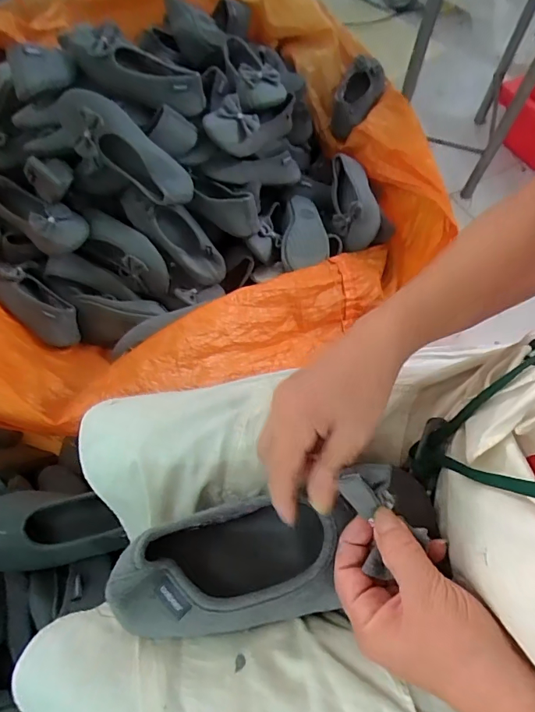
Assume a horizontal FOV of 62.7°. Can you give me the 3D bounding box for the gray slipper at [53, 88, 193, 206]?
[{"bbox_3d":[-0.250,-0.360,0.780,0.255,0.094,0.085,34,64,-20],"label":"gray slipper"}]

